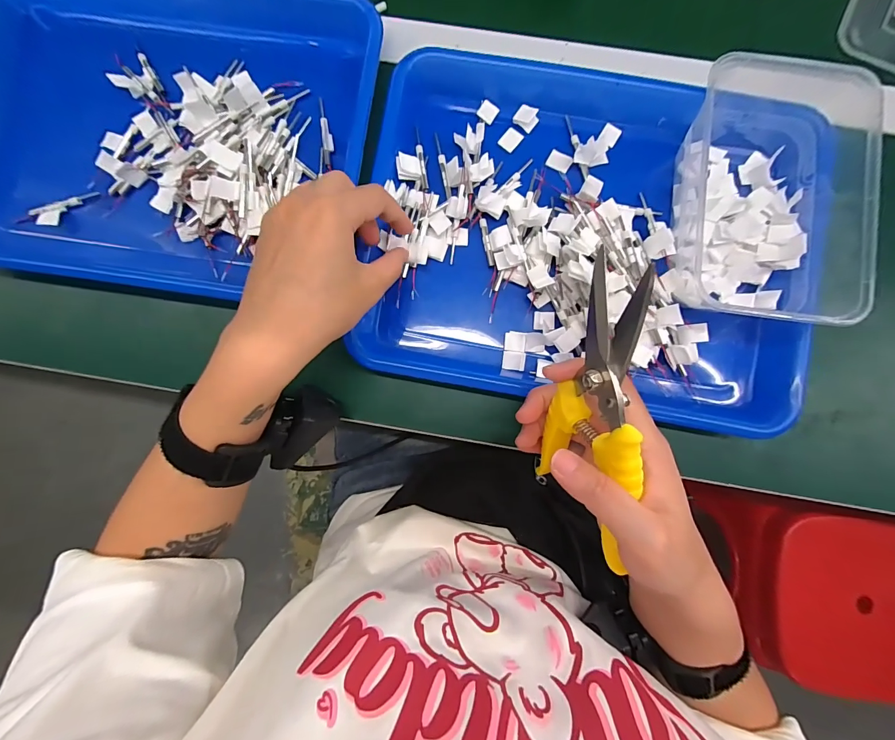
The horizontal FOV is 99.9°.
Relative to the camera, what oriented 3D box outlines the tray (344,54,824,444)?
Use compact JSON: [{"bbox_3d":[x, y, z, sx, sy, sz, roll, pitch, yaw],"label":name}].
[{"bbox_3d":[0.108,-0.107,0.280,0.333,0.042,0.273,10,86,1],"label":"tray"}]

